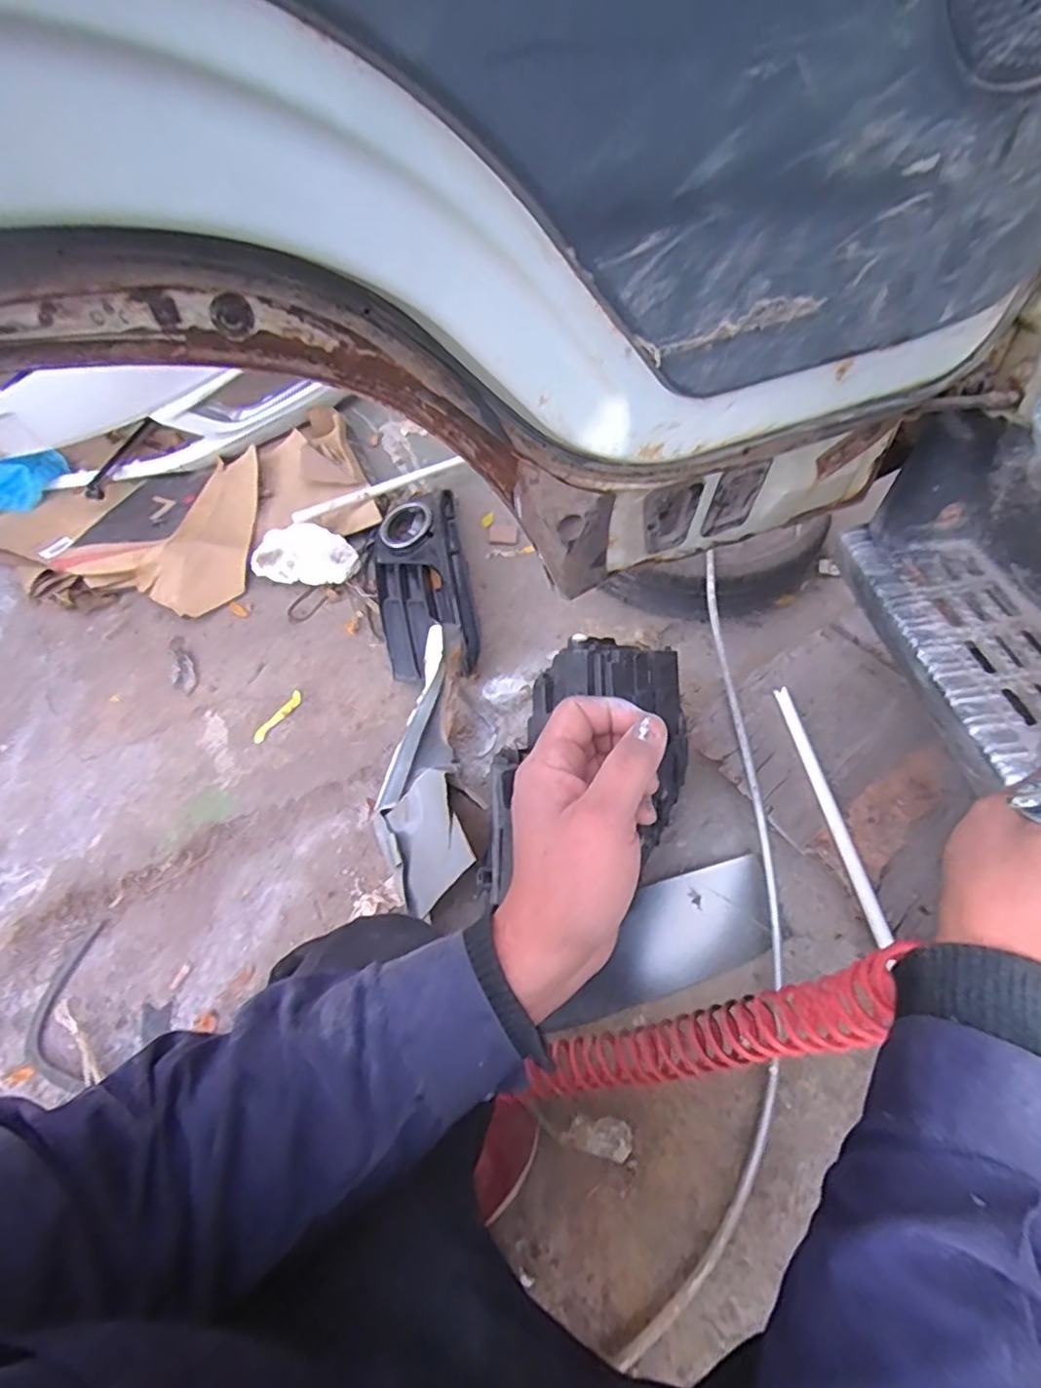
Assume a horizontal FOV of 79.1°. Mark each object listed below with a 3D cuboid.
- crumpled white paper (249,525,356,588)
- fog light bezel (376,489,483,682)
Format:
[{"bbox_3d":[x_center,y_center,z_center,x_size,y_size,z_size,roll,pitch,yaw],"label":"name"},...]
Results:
[{"bbox_3d":[-0.419,-0.275,1.234,0.190,0.028,0.119,6,83,-4],"label":"crumpled white paper"},{"bbox_3d":[-0.185,-0.215,1.215,0.177,0.107,0.448,-10,52,-4],"label":"fog light bezel"}]

